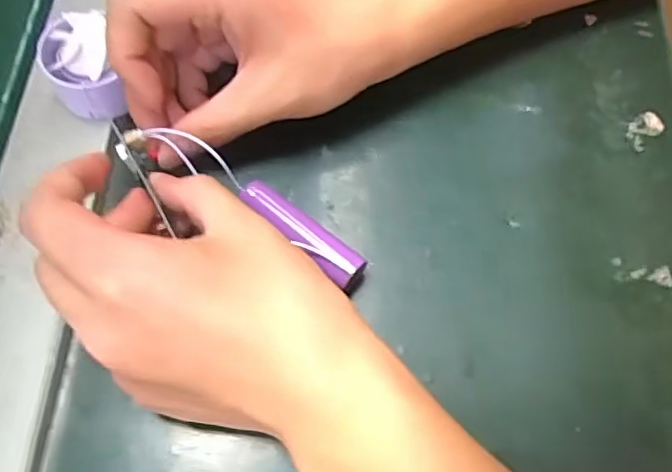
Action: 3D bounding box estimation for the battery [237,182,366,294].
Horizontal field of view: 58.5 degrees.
[{"bbox_3d":[-0.014,0.000,0.276,0.066,0.019,0.016,43,70,15],"label":"battery"}]

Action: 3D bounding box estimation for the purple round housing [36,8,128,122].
[{"bbox_3d":[-0.124,-0.082,0.289,0.031,0.033,0.037,-10,67,-8],"label":"purple round housing"}]

